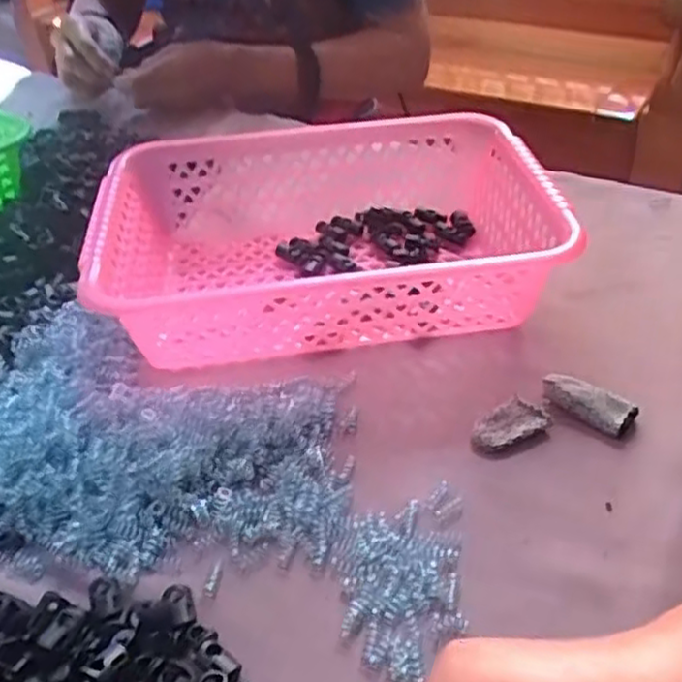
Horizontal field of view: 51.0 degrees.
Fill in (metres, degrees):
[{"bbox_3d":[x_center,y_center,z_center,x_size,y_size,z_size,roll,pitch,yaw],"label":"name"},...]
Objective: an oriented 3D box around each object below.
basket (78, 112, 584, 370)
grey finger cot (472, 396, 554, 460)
[{"bbox_3d":[-0.012,-0.079,0.515,0.308,0.072,0.218,-5,41,-4],"label":"basket"},{"bbox_3d":[0.096,0.051,0.411,0.045,0.010,0.031,-24,45,-23],"label":"grey finger cot"}]

